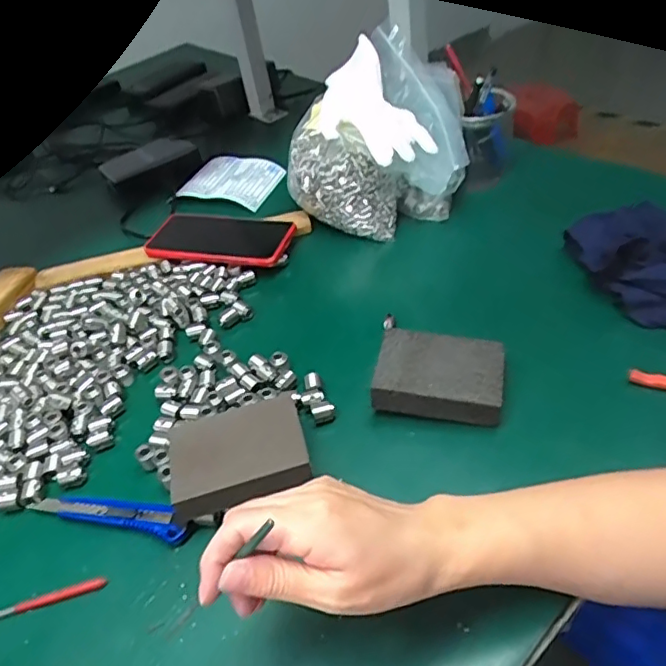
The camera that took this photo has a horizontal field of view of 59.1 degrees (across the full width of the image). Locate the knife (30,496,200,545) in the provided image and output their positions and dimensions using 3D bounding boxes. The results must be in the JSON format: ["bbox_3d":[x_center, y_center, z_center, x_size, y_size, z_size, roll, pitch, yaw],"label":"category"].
[{"bbox_3d":[-0.164,0.132,0.435,0.130,0.011,0.025,6,45,15],"label":"knife"}]

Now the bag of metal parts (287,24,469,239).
[{"bbox_3d":[0.048,-0.207,0.636,0.189,0.170,0.122,9,46,17],"label":"bag of metal parts"}]

